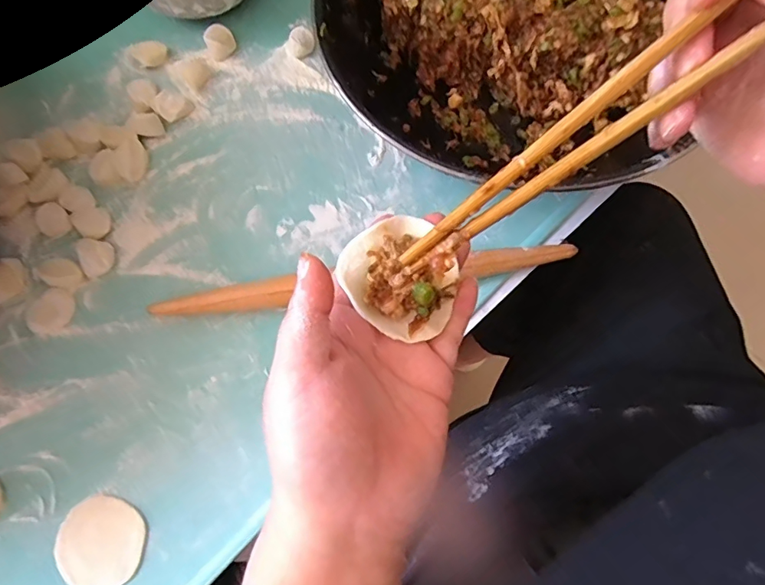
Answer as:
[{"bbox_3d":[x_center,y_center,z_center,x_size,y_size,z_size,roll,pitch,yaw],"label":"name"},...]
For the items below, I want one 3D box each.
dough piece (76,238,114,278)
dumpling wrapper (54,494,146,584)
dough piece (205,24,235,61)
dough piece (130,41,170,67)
[{"bbox_3d":[-0.230,-0.031,0.392,0.027,0.006,0.036,-26,76,-7],"label":"dough piece"},{"bbox_3d":[-0.196,0.175,0.340,0.059,0.004,0.058,0,75,0],"label":"dumpling wrapper"},{"bbox_3d":[-0.148,-0.230,0.447,0.026,0.016,0.025,-23,76,-7],"label":"dough piece"},{"bbox_3d":[-0.212,-0.220,0.448,0.029,0.012,0.021,-23,76,-7],"label":"dough piece"}]

